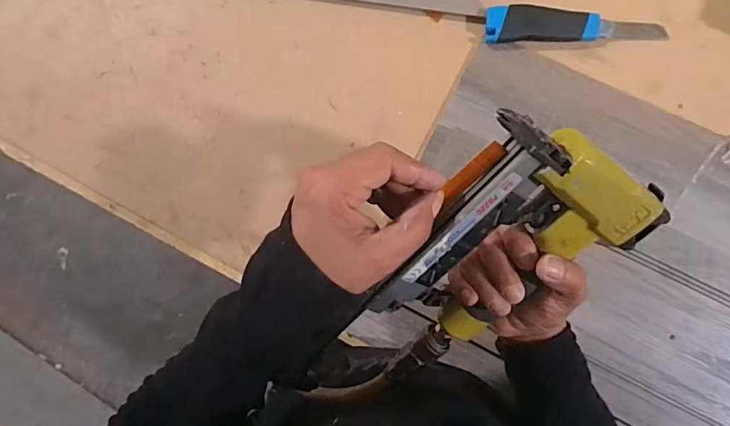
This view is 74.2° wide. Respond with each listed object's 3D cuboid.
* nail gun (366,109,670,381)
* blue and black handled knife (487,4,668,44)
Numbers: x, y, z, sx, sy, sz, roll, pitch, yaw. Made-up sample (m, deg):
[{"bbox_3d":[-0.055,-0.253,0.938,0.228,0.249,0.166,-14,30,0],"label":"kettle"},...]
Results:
[{"bbox_3d":[0.080,0.032,0.360,0.138,0.065,0.229,23,123,-26],"label":"nail gun"},{"bbox_3d":[0.233,-0.211,0.535,0.194,0.025,0.037,-1,85,6],"label":"blue and black handled knife"}]

